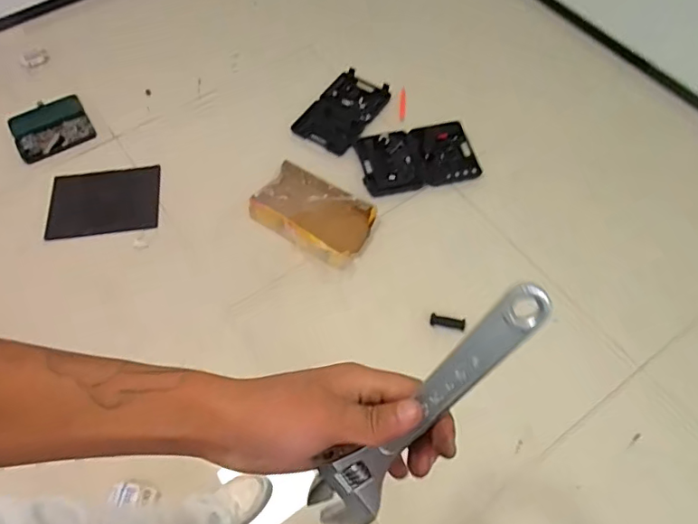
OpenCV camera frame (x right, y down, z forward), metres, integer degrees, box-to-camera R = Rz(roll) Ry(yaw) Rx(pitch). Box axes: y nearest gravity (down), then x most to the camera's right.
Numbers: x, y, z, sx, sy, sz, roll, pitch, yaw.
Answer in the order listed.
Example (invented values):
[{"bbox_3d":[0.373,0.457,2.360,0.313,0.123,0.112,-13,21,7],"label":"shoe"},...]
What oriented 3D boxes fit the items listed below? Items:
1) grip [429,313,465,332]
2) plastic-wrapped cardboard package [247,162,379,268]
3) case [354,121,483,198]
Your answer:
[{"bbox_3d":[0.274,0.167,1.468,0.097,0.025,0.034,9,58,21],"label":"grip"},{"bbox_3d":[-0.108,-0.138,1.567,0.347,0.069,0.207,30,66,17],"label":"plastic-wrapped cardboard package"},{"bbox_3d":[0.221,-0.345,1.740,0.368,0.036,0.257,-11,60,-7],"label":"case"}]

